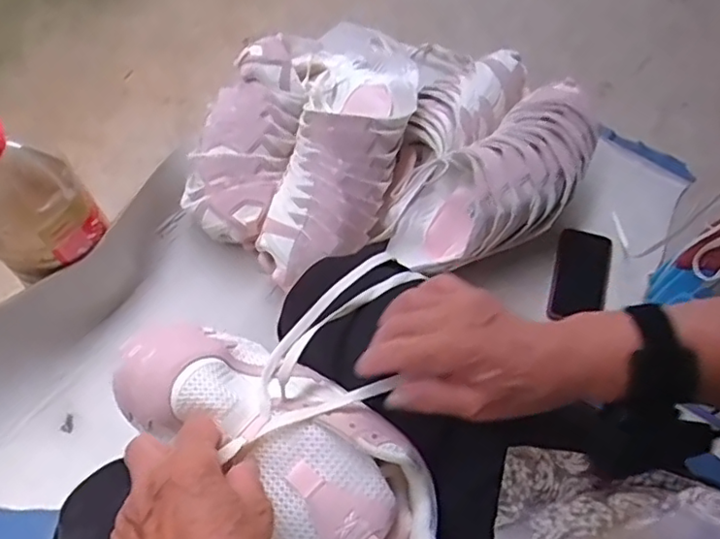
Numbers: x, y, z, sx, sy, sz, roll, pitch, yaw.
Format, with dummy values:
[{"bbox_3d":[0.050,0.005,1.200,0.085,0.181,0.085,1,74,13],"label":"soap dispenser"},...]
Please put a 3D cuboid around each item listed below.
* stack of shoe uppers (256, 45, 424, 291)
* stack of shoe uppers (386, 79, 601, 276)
[{"bbox_3d":[-0.027,-0.179,0.946,0.172,0.112,0.441,15,62,6],"label":"stack of shoe uppers"},{"bbox_3d":[0.222,-0.132,0.931,0.379,0.140,0.181,-36,69,-19],"label":"stack of shoe uppers"}]

